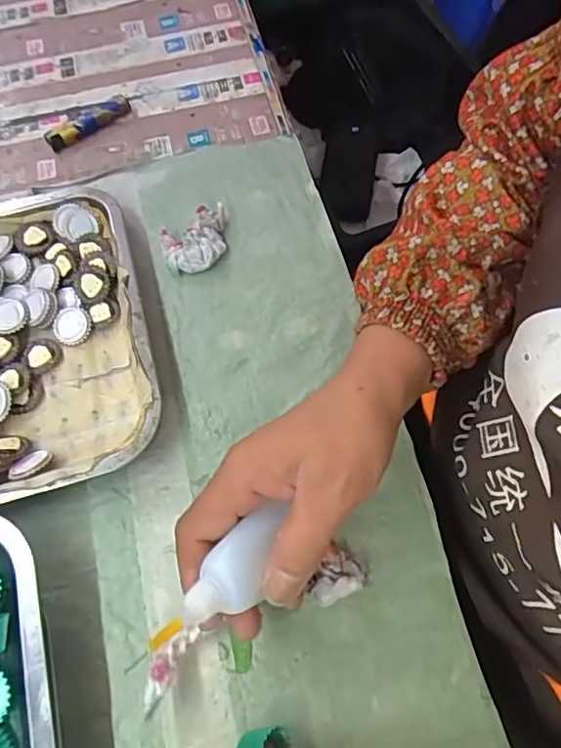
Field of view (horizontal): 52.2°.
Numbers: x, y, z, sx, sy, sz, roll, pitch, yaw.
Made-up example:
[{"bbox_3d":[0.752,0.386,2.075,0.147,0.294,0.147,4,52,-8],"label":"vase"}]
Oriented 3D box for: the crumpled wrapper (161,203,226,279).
[{"bbox_3d":[-0.066,-0.105,0.437,0.047,0.018,0.051,-6,65,-1],"label":"crumpled wrapper"}]

